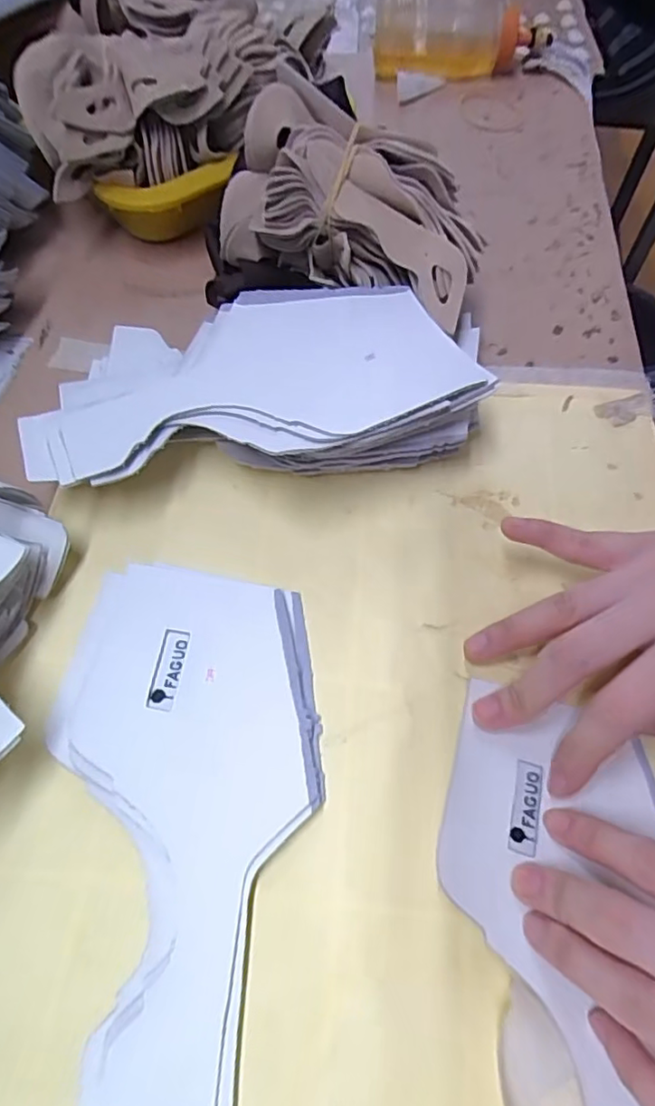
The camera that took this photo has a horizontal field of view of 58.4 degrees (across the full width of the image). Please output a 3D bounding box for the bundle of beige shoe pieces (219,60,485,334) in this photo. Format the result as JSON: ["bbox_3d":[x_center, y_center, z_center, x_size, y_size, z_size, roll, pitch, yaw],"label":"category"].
[{"bbox_3d":[0.017,-0.185,0.313,0.153,0.058,0.083,32,67,15],"label":"bundle of beige shoe pieces"}]

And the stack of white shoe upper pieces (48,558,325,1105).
[{"bbox_3d":[-0.055,0.097,0.230,0.101,0.012,0.199,-3,63,-2],"label":"stack of white shoe upper pieces"}]

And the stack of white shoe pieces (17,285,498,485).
[{"bbox_3d":[-0.031,-0.076,0.297,0.216,0.051,0.106,-1,63,-1],"label":"stack of white shoe pieces"}]

